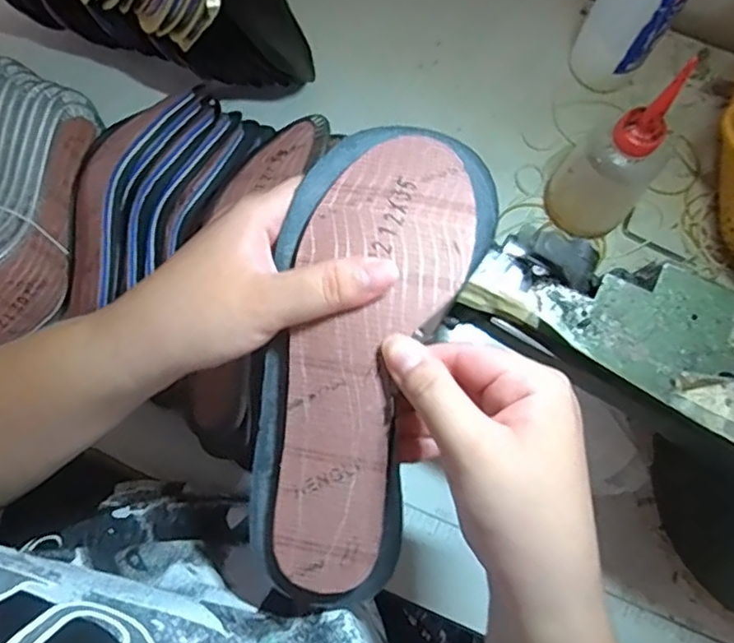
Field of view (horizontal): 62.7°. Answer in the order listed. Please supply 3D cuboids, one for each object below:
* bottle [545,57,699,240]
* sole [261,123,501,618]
[{"bbox_3d":[0.173,-0.107,0.421,0.053,0.156,0.052,-42,82,-7],"label":"bottle"},{"bbox_3d":[-0.005,0.017,0.286,0.085,0.029,0.235,14,89,3],"label":"sole"}]

